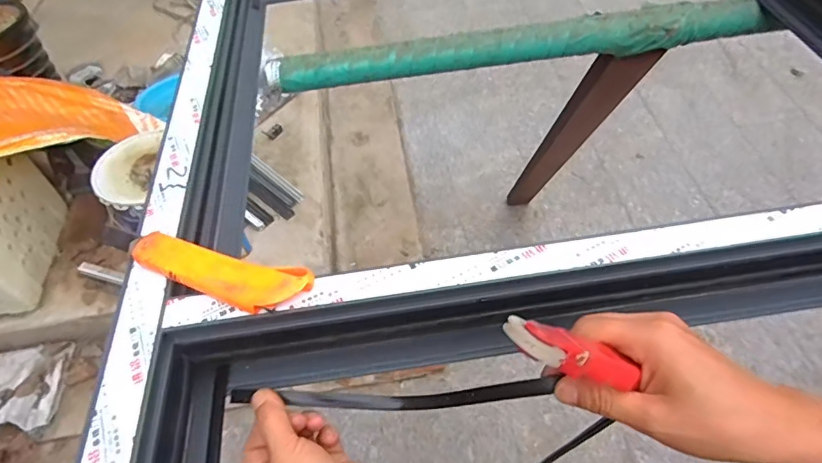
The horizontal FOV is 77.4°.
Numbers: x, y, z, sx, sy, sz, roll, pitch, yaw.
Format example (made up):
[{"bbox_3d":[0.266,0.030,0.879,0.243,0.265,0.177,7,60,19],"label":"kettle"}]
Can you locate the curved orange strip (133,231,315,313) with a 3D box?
[{"bbox_3d":[-0.145,0.030,0.383,0.140,0.013,0.040,12,54,13],"label":"curved orange strip"}]

